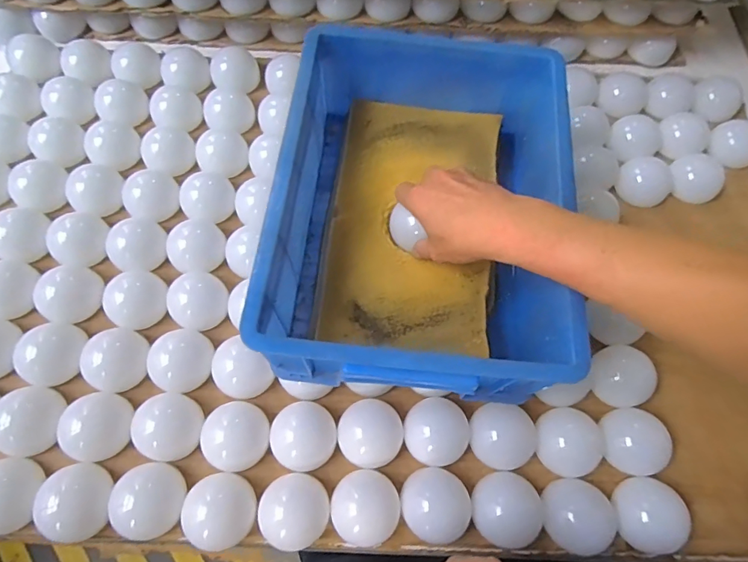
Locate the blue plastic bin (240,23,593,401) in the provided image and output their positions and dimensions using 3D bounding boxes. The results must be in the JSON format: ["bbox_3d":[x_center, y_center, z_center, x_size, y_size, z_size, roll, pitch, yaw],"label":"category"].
[{"bbox_3d":[0.042,-0.062,0.454,0.250,0.148,0.334,7,68,1],"label":"blue plastic bin"}]

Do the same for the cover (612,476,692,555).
[{"bbox_3d":[0.260,0.224,0.438,0.063,0.035,0.062,13,68,3],"label":"cover"}]

